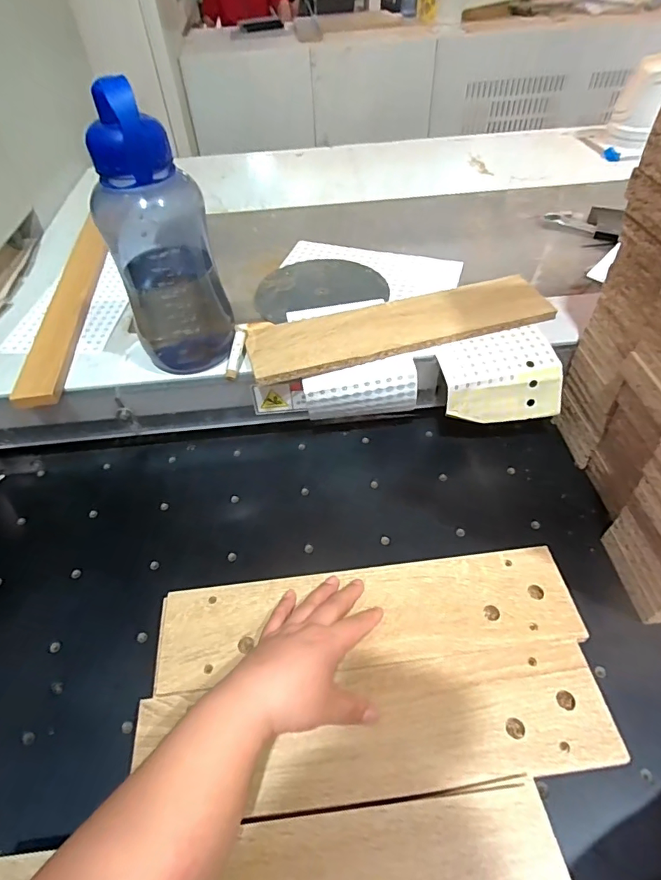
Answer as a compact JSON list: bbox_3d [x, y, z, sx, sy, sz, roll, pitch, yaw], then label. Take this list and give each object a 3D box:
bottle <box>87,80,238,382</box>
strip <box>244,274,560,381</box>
[{"bbox_3d":[-0.162,-0.188,0.466,0.083,0.252,0.077,17,51,18],"label":"bottle"},{"bbox_3d":[0.083,-0.141,0.579,0.366,0.014,0.094,-15,49,-9],"label":"strip"}]

